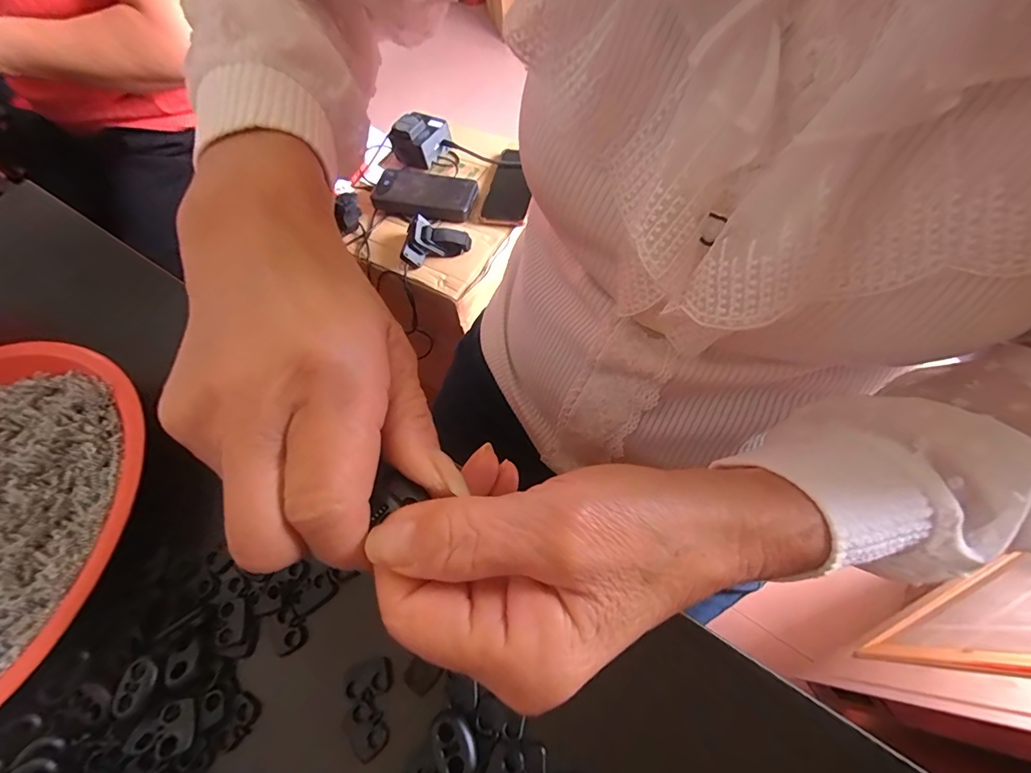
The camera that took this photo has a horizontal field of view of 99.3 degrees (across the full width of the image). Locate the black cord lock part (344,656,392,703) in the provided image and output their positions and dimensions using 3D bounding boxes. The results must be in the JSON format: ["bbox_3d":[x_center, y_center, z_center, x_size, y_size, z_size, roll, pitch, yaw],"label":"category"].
[{"bbox_3d":[-0.058,0.115,0.171,0.019,0.004,0.013,-14,62,-2],"label":"black cord lock part"}]

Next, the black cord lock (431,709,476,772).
[{"bbox_3d":[-0.022,0.127,0.155,0.014,0.006,0.020,-19,62,-5],"label":"black cord lock"}]

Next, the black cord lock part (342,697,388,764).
[{"bbox_3d":[-0.056,0.128,0.164,0.013,0.004,0.019,-39,65,-15],"label":"black cord lock part"}]

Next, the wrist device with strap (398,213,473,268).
[{"bbox_3d":[-0.111,-0.202,0.617,0.089,0.036,0.065,4,63,8],"label":"wrist device with strap"}]

